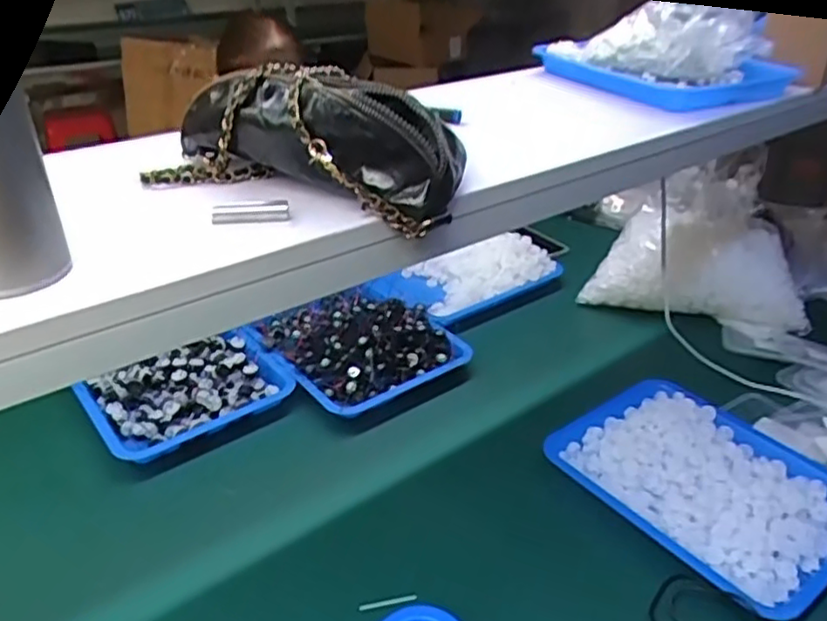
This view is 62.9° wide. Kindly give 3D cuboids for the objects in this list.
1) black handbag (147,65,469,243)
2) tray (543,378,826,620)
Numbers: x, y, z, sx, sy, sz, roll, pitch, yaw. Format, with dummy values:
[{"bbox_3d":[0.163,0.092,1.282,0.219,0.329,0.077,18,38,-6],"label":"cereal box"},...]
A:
[{"bbox_3d":[-0.080,-0.128,0.507,0.225,0.090,0.068,12,33,17],"label":"black handbag"},{"bbox_3d":[0.356,0.198,0.822,0.239,0.032,0.327,-23,39,-34],"label":"tray"}]

